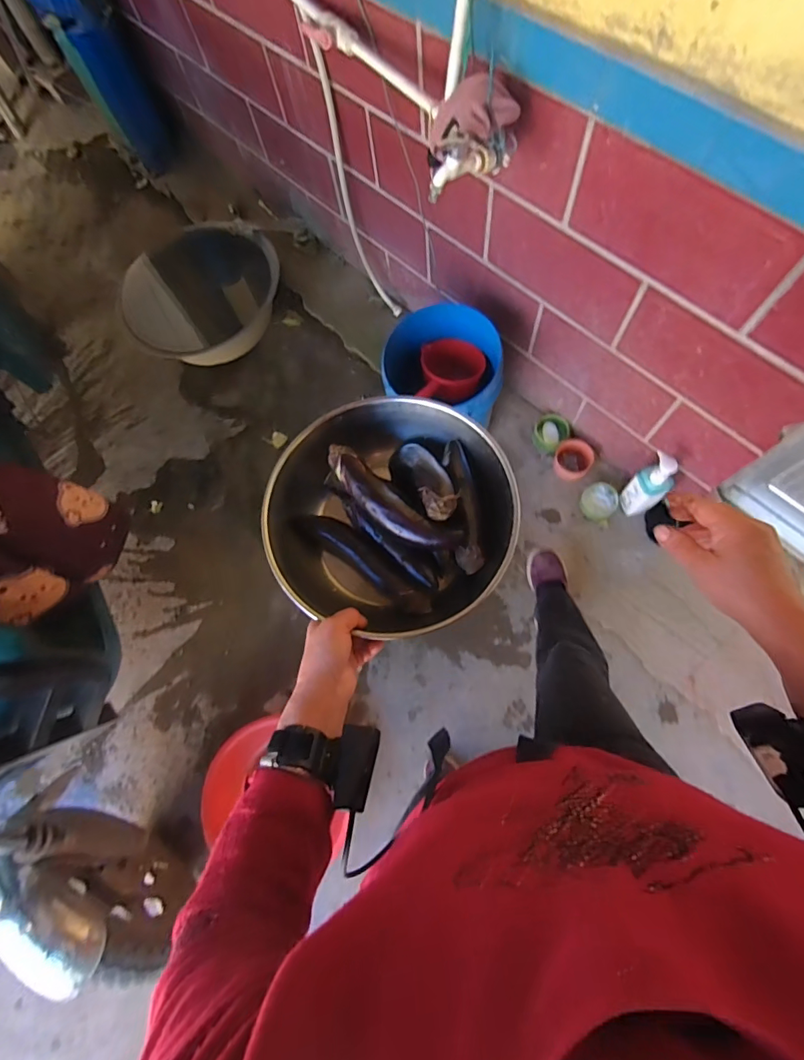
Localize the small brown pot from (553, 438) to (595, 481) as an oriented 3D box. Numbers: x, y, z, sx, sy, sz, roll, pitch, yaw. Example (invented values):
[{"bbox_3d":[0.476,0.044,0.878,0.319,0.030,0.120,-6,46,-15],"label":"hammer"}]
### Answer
[{"bbox_3d":[0.523,-0.215,1.441,0.110,0.066,0.117,0,74,-1],"label":"small brown pot"}]

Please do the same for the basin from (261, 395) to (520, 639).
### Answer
[{"bbox_3d":[-0.018,-0.021,0.597,0.290,0.098,0.292,0,74,-1],"label":"basin"}]

